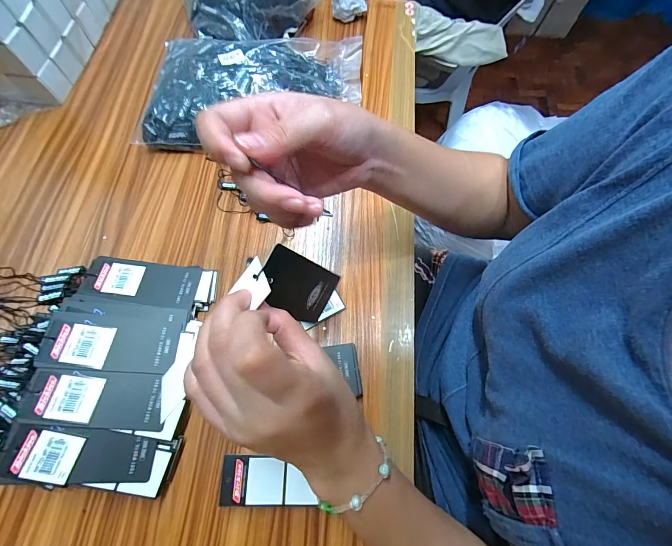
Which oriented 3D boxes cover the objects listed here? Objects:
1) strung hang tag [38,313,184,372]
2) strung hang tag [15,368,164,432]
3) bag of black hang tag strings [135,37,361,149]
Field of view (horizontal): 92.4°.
[{"bbox_3d":[-0.206,0.065,0.298,0.107,0.005,0.048,8,68,-16],"label":"strung hang tag"},{"bbox_3d":[-0.207,0.109,0.281,0.106,0.004,0.046,13,68,-15],"label":"strung hang tag"},{"bbox_3d":[-0.105,-0.244,0.425,0.276,0.062,0.159,-1,69,-1],"label":"bag of black hang tag strings"}]

